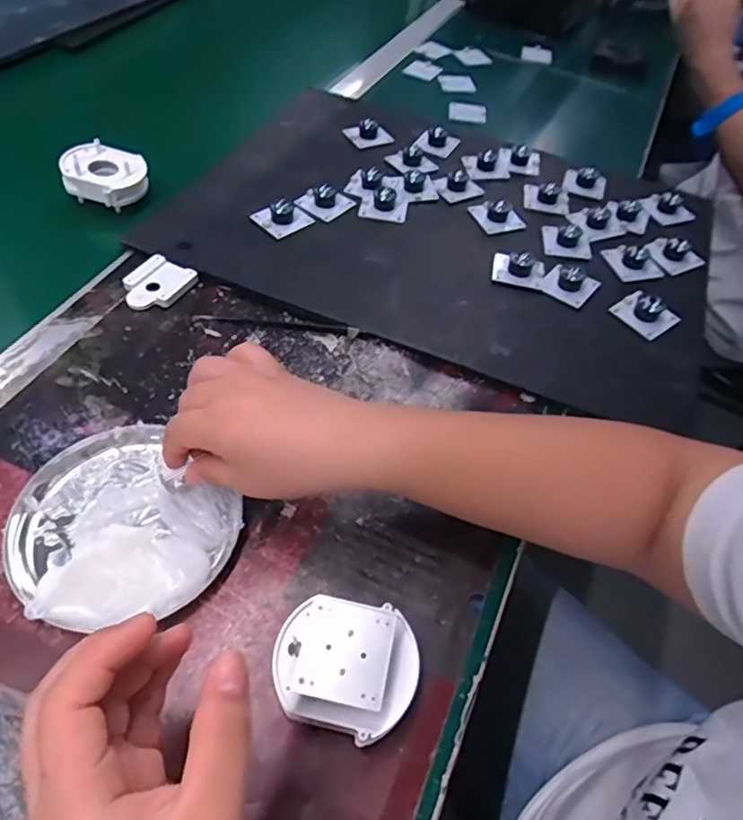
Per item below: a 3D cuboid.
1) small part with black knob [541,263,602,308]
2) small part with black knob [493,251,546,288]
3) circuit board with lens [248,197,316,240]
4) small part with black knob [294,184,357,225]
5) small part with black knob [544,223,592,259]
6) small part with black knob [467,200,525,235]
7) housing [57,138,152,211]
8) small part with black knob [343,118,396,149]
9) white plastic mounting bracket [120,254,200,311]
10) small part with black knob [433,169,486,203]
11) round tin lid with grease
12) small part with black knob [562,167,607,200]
[{"bbox_3d":[0.174,-0.112,0.496,0.040,0.021,0.037,37,57,21],"label":"small part with black knob"},{"bbox_3d":[0.131,-0.126,0.505,0.043,0.020,0.025,14,52,5],"label":"small part with black knob"},{"bbox_3d":[-0.081,-0.181,0.525,0.047,0.023,0.037,-34,62,-28],"label":"circuit board with lens"},{"bbox_3d":[-0.044,-0.203,0.546,0.040,0.023,0.044,33,56,19],"label":"small part with black knob"},{"bbox_3d":[0.186,-0.165,0.542,0.039,0.018,0.047,6,52,-2],"label":"small part with black knob"},{"bbox_3d":[0.124,-0.193,0.560,0.042,0.017,0.040,-14,55,-16],"label":"small part with black knob"},{"bbox_3d":[-0.245,-0.215,0.527,0.064,0.033,0.059,21,53,10],"label":"housing"},{"bbox_3d":[-0.003,-0.312,0.637,0.045,0.017,0.038,-14,55,-16],"label":"small part with black knob"},{"bbox_3d":[-0.176,-0.102,0.467,0.049,0.010,0.054,26,54,14],"label":"white plastic mounting bracket"},{"bbox_3d":[0.090,-0.229,0.582,0.047,0.017,0.034,-10,54,-14],"label":"small part with black knob"},{"bbox_3d":[-0.148,0.065,0.332,0.127,0.027,0.113,32,56,18],"label":"round tin lid with grease"},{"bbox_3d":[0.227,-0.243,0.604,0.043,0.020,0.032,21,53,10],"label":"small part with black knob"}]

